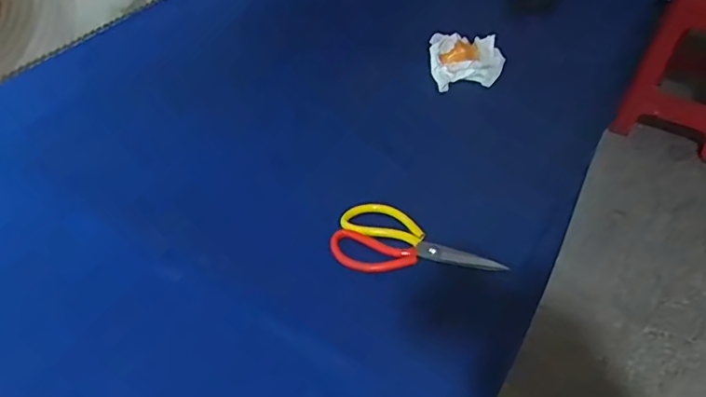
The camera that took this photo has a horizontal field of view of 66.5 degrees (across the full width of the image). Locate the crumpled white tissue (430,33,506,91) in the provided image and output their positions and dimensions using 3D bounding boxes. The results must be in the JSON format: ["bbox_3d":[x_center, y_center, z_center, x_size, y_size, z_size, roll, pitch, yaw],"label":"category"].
[{"bbox_3d":[0.209,-0.251,0.981,0.139,0.046,0.108,1,77,-12],"label":"crumpled white tissue"}]

